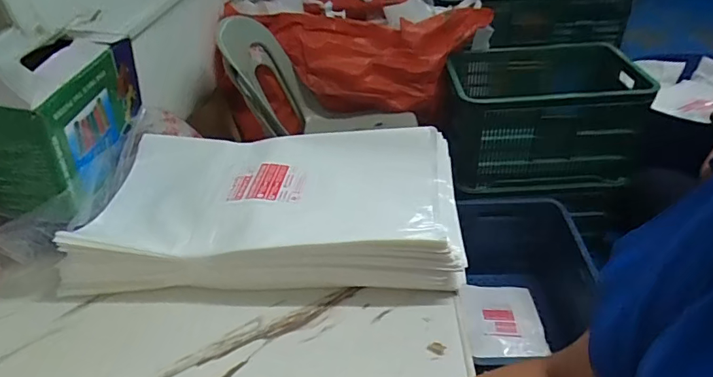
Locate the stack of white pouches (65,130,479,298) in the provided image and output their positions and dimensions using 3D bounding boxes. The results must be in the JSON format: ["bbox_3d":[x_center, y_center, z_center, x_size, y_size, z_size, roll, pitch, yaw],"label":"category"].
[{"bbox_3d":[-0.109,0.026,0.643,0.487,0.082,0.263,-2,38,5],"label":"stack of white pouches"}]

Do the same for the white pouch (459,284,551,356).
[{"bbox_3d":[0.410,0.361,1.303,0.206,0.034,0.238,-3,38,3],"label":"white pouch"}]

